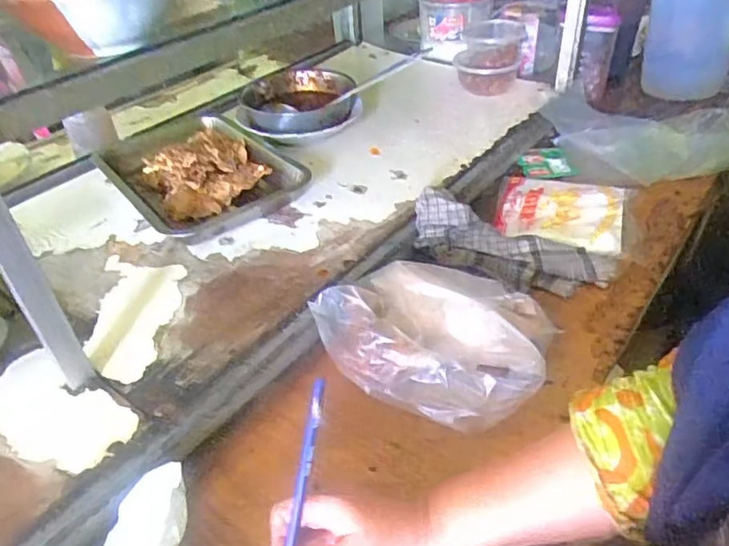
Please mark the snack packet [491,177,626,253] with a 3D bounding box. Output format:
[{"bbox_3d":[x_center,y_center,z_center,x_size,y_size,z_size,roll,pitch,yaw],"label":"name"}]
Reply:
[{"bbox_3d":[0.260,-0.093,0.755,0.156,0.009,0.161,9,43,14],"label":"snack packet"}]

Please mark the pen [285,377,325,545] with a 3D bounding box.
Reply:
[{"bbox_3d":[-0.046,0.156,0.402,0.009,0.167,0.009,11,3,13],"label":"pen"}]

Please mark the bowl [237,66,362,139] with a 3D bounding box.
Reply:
[{"bbox_3d":[-0.101,-0.260,0.887,0.176,0.052,0.217,4,42,9],"label":"bowl"}]

